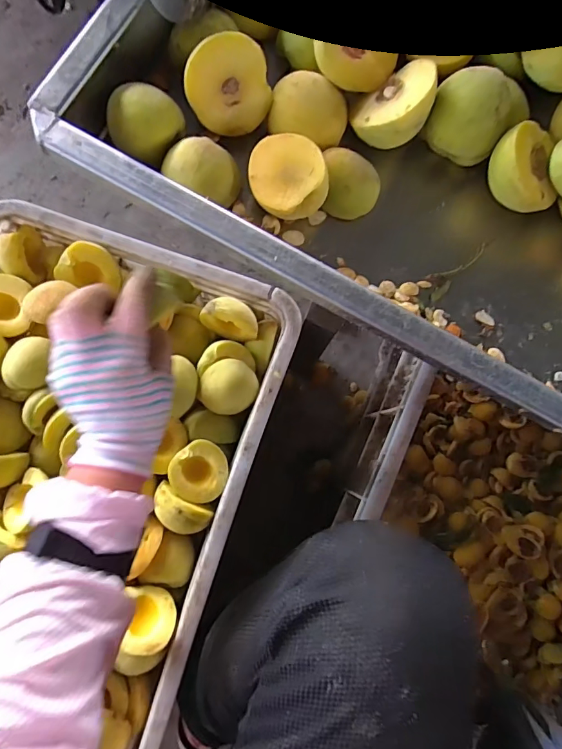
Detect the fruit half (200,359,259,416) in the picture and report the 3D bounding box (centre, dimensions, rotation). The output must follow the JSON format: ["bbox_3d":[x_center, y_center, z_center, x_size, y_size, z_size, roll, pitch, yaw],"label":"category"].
[{"bbox_3d":[-0.054,0.013,0.466,0.058,0.026,0.056,10,80,-3],"label":"fruit half"}]

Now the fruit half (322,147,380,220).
[{"bbox_3d":[0.056,-0.153,0.353,0.044,0.023,0.048,-1,81,-5],"label":"fruit half"}]

